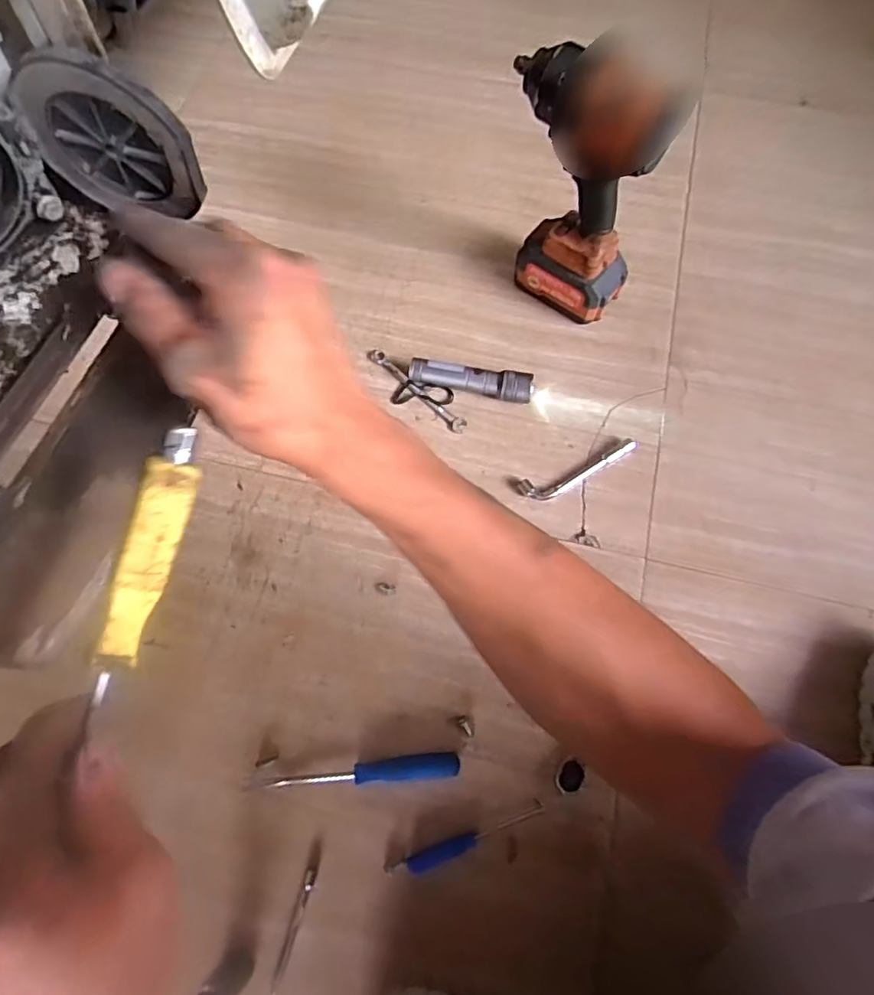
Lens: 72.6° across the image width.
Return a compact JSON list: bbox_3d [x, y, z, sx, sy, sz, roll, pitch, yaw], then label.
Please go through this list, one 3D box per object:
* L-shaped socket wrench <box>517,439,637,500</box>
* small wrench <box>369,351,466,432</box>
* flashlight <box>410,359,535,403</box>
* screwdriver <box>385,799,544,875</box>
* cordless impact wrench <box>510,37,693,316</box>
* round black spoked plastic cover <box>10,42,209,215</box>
[{"bbox_3d":[0.166,-0.031,0.688,0.144,0.015,0.027,-20,71,-7],"label":"L-shaped socket wrench"},{"bbox_3d":[-0.025,-0.134,0.739,0.158,0.009,0.021,43,76,15],"label":"small wrench"},{"bbox_3d":[0.040,-0.140,0.720,0.149,0.034,0.030,11,70,5],"label":"flashlight"},{"bbox_3d":[0.027,0.316,0.547,0.150,0.019,0.014,-21,71,-7],"label":"screwdriver"},{"bbox_3d":[0.153,-0.336,0.662,0.082,0.281,0.171,-38,74,-13],"label":"cordless impact wrench"},{"bbox_3d":[-0.146,-0.160,0.264,0.075,0.071,0.007,10,70,4],"label":"round black spoked plastic cover"}]

